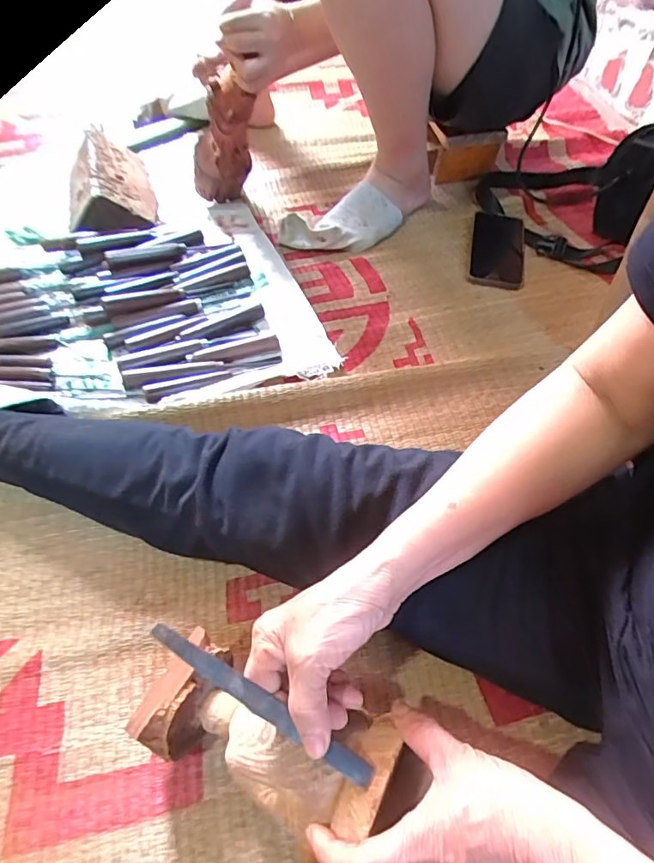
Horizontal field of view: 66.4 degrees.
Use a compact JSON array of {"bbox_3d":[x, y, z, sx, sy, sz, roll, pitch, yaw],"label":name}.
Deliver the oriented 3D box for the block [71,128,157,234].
[{"bbox_3d":[-0.331,-0.376,0.755,0.122,0.069,0.191,-16,57,-14],"label":"block"}]

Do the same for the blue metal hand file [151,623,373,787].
[{"bbox_3d":[-0.042,0.169,0.312,0.159,0.006,0.014,33,59,5],"label":"blue metal hand file"}]

